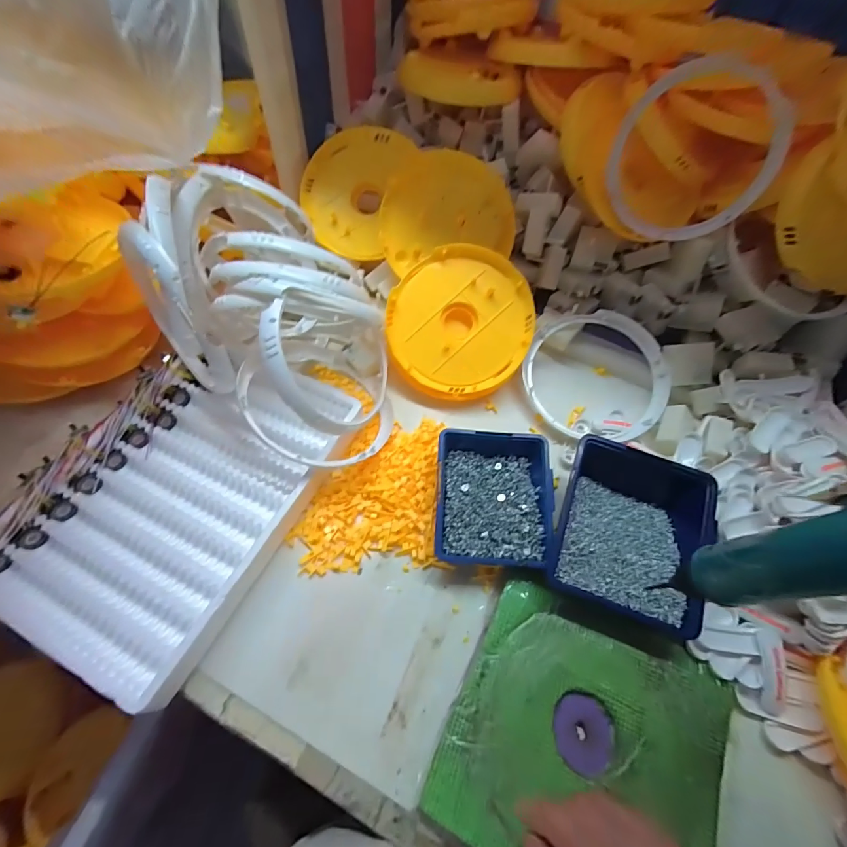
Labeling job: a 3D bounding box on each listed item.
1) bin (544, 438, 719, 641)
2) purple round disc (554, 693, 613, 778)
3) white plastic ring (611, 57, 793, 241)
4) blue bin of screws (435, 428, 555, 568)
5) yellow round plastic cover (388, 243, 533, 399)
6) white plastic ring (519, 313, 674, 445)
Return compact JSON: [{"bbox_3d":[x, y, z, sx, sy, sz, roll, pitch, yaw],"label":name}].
[{"bbox_3d":[0.216,0.105,0.421,0.145,0.055,0.182,19,61,8],"label":"bin"},{"bbox_3d":[0.143,0.276,0.357,0.050,0.008,0.056,10,60,3],"label":"purple round disc"},{"bbox_3d":[0.328,-0.327,0.490,0.185,0.182,0.024,19,39,15],"label":"white plastic ring"},{"bbox_3d":[0.075,0.083,0.437,0.120,0.060,0.138,5,60,0],"label":"blue bin of screws"},{"bbox_3d":[0.047,-0.128,0.518,0.183,0.018,0.186,0,91,-1],"label":"yellow round plastic cover"},{"bbox_3d":[0.228,-0.063,0.527,0.187,0.020,0.177,-1,77,2],"label":"white plastic ring"}]

